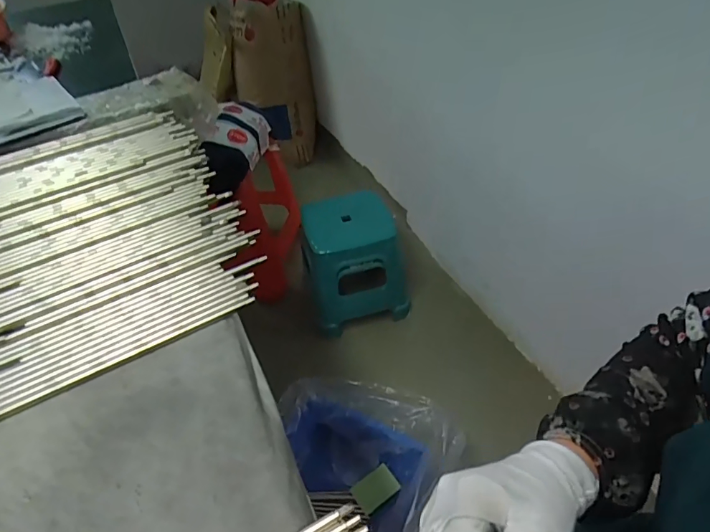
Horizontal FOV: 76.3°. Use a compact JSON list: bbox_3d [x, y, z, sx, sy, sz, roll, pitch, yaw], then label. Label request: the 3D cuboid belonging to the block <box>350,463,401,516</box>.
[{"bbox_3d":[0.044,0.477,0.971,0.088,0.024,0.065,-32,47,-23],"label":"block"}]

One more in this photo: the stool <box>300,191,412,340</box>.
[{"bbox_3d":[-0.015,-0.027,1.313,0.266,0.332,0.271,-17,43,-9],"label":"stool"}]

